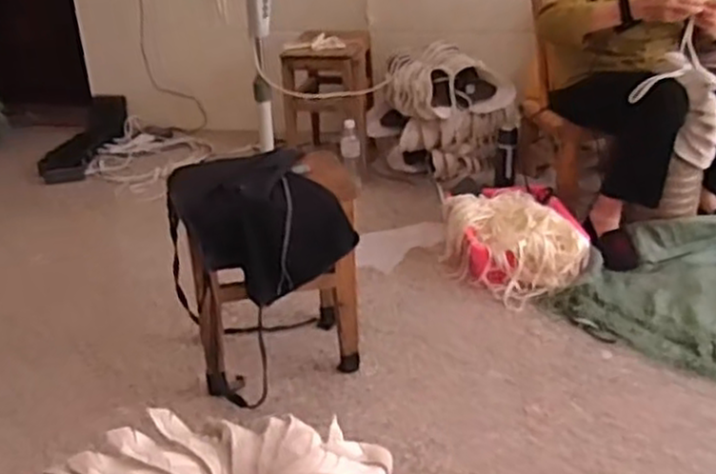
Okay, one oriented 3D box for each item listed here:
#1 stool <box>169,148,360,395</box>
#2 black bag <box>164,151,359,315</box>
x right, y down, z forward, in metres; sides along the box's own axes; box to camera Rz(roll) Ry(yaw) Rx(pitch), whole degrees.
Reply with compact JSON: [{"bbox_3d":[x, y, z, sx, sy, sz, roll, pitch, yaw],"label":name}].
[{"bbox_3d":[-0.180,0.070,1.518,0.343,0.435,0.268,-5,27,-7],"label":"stool"},{"bbox_3d":[-0.195,-0.029,1.461,0.325,0.212,0.241,-8,28,-13],"label":"black bag"}]

